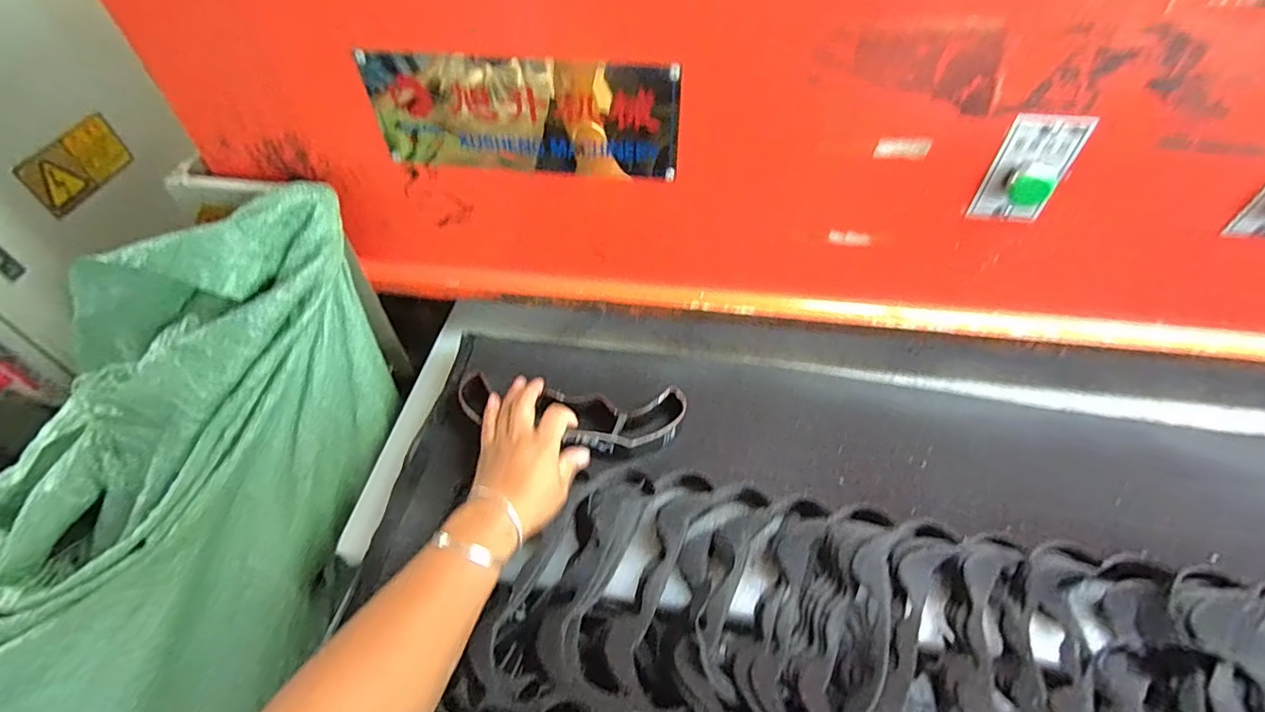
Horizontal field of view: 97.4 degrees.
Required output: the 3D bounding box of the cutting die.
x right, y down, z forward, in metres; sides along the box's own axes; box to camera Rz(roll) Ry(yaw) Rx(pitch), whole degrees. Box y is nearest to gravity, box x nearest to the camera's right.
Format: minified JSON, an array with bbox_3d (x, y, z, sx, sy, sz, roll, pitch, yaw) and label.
[{"bbox_3d":[-0.064,0.054,0.572,0.232,0.025,0.075,10,52,4],"label":"cutting die"}]

